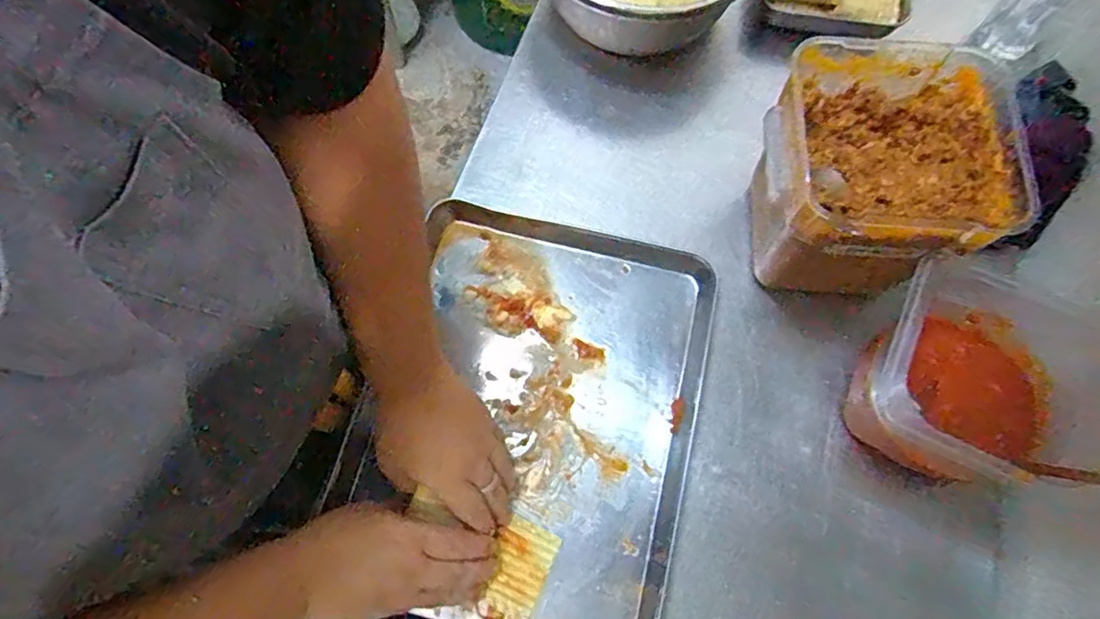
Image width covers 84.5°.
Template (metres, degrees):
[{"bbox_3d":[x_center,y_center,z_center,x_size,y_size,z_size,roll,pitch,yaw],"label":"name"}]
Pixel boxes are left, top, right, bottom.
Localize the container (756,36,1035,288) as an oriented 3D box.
[{"bbox_3d":[0.281,-0.109,0.577,0.184,0.193,0.177,7,70,0],"label":"container"}]

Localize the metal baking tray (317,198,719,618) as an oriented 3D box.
[{"bbox_3d":[-0.020,0.104,0.565,0.307,0.035,0.395,14,70,2],"label":"metal baking tray"}]

